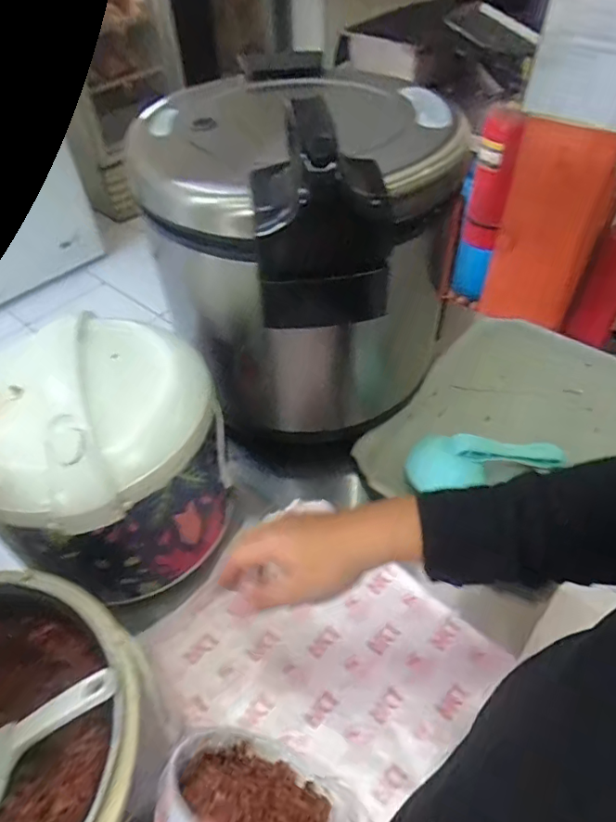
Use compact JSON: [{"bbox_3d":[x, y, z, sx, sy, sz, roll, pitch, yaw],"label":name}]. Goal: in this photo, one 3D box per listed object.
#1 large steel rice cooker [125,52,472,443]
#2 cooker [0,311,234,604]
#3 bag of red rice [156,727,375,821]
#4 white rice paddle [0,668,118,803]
[{"bbox_3d":[-0.002,-0.171,0.679,0.311,0.438,0.322,-1,48,1],"label":"large steel rice cooker"},{"bbox_3d":[-0.193,0.045,0.556,0.200,0.206,0.208,-18,50,-14],"label":"cooker"},{"bbox_3d":[-0.020,0.230,0.308,0.123,0.088,0.072,16,51,16],"label":"bag of red rice"},{"bbox_3d":[-0.202,0.236,0.379,0.190,0.016,0.055,-43,50,14],"label":"white rice paddle"}]

